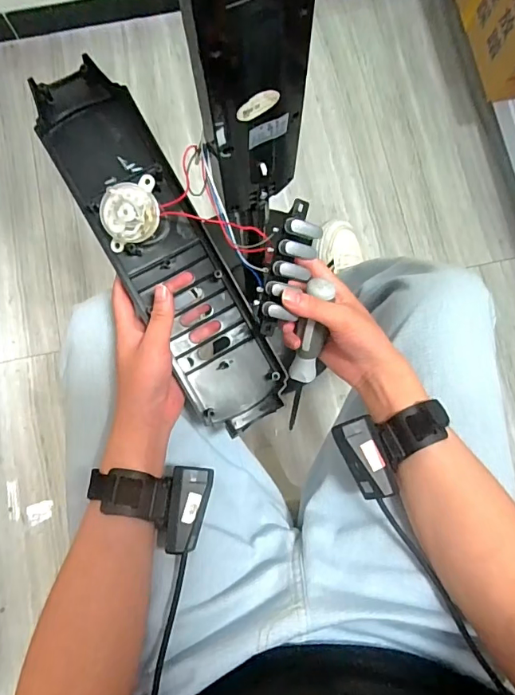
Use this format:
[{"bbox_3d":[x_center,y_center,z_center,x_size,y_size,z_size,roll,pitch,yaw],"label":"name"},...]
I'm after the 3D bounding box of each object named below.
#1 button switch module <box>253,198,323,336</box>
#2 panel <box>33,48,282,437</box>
[{"bbox_3d":[0.021,-0.066,0.404,0.043,0.028,0.113,17,105,3],"label":"button switch module"},{"bbox_3d":[-0.087,-0.090,0.438,0.093,0.039,0.357,-30,94,-5],"label":"panel"}]

